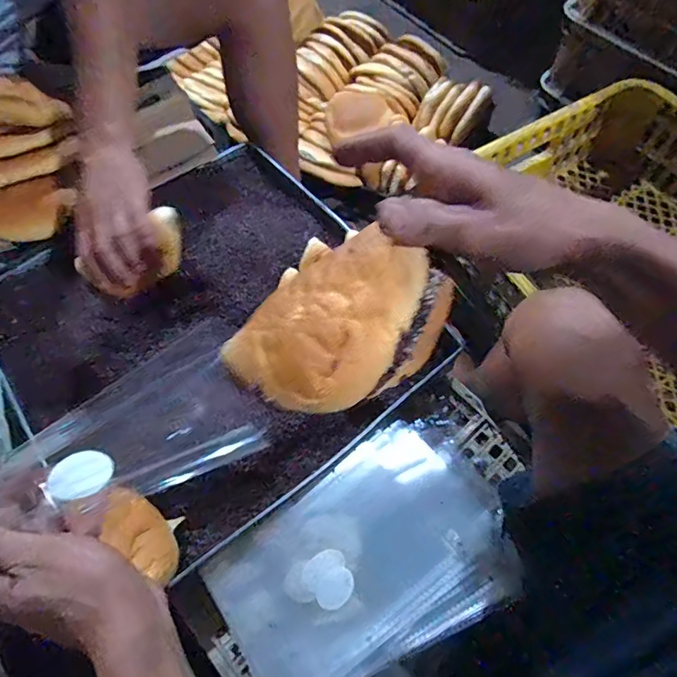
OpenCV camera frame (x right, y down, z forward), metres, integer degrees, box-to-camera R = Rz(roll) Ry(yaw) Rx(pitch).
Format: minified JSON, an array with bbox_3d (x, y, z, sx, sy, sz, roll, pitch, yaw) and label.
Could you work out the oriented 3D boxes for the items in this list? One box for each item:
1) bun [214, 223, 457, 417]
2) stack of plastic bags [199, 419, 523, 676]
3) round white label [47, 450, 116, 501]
[{"bbox_3d":[0.004,-0.009,0.262,0.088,0.043,0.113,41,71,18],"label":"bun"},{"bbox_3d":[0.036,0.209,0.457,0.284,0.036,0.178,-33,68,-15],"label":"stack of plastic bags"},{"bbox_3d":[-0.161,0.085,0.299,0.038,0.004,0.032,-10,46,-8],"label":"round white label"}]

